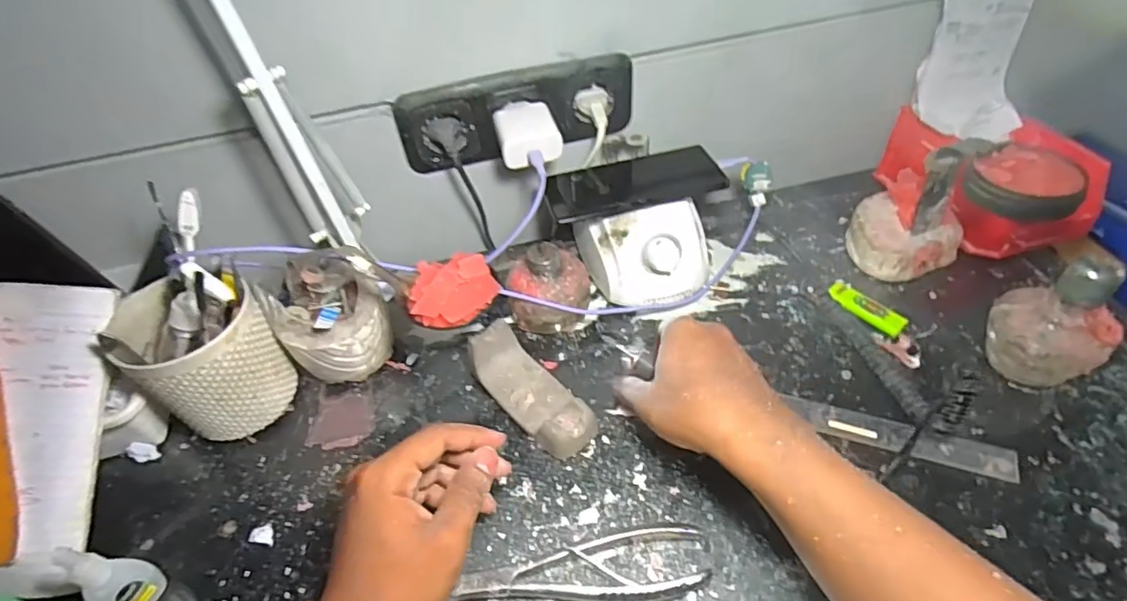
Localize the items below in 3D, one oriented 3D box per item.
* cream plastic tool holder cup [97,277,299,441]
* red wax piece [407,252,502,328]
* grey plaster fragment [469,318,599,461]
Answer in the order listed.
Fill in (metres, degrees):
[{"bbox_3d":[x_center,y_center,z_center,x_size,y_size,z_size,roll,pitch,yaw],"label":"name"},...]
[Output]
[{"bbox_3d":[-0.281,0.054,0.457,0.100,0.111,0.083,1,48,6],"label":"cream plastic tool holder cup"},{"bbox_3d":[-0.081,-0.009,0.425,0.062,0.022,0.055,-1,47,5],"label":"red wax piece"},{"bbox_3d":[-0.026,0.071,0.467,0.048,0.041,0.119,-35,54,-24],"label":"grey plaster fragment"}]

